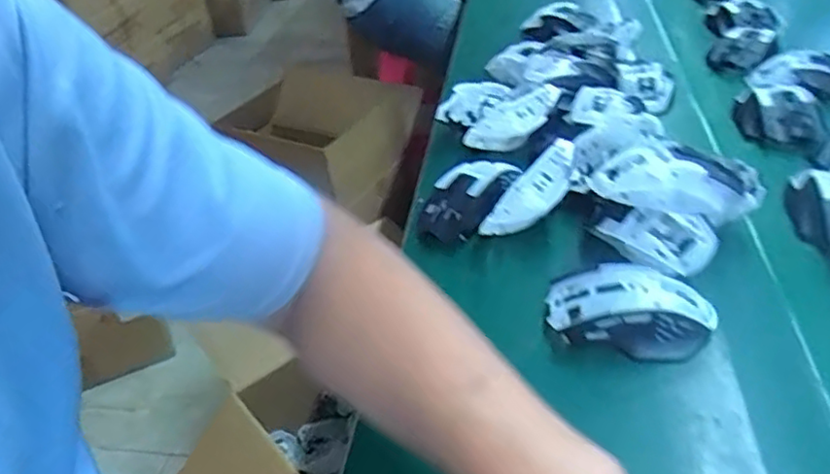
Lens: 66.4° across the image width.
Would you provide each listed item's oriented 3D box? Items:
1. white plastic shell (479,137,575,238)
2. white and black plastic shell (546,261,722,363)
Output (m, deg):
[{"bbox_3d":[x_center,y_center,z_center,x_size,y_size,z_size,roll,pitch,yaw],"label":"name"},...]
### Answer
[{"bbox_3d":[0.103,-0.040,0.543,0.105,0.042,0.035,-45,46,-8],"label":"white plastic shell"},{"bbox_3d":[0.154,0.049,0.457,0.116,0.033,0.070,10,39,20],"label":"white and black plastic shell"}]

